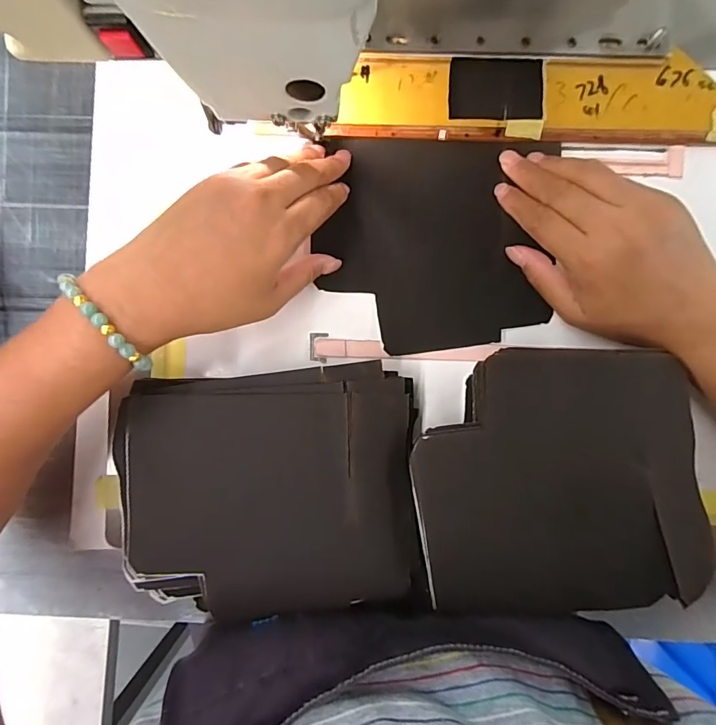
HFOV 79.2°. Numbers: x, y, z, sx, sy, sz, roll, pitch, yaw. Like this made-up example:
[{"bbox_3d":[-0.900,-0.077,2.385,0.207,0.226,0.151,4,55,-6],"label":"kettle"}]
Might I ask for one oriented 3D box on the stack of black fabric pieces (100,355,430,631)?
[{"bbox_3d":[-0.055,0.083,0.282,0.183,0.041,0.150,-3,89,1],"label":"stack of black fabric pieces"}]

